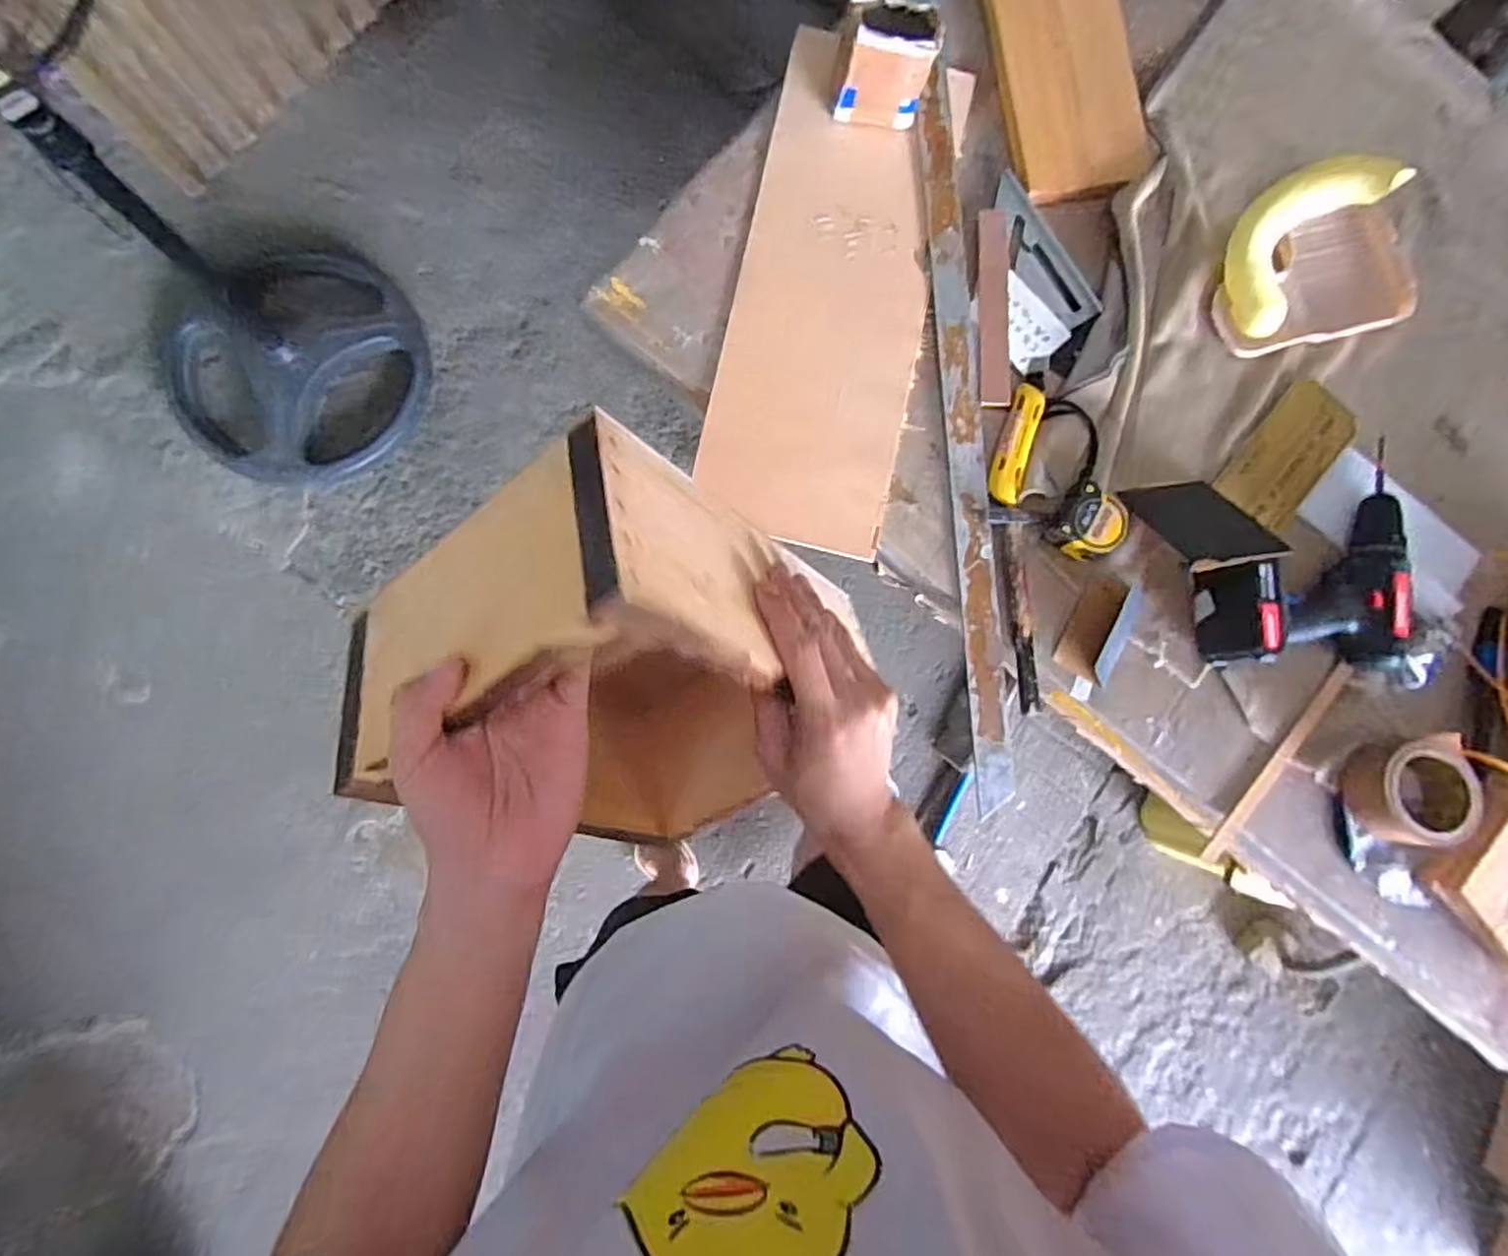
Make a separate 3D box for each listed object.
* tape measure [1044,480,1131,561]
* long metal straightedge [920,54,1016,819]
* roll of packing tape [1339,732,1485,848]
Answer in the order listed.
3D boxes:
[{"bbox_3d":[0.339,-0.104,0.712,0.056,0.034,0.073,38,81,0],"label":"tape measure"},{"bbox_3d":[0.215,-0.204,0.725,0.038,0.014,0.749,-3,85,-1],"label":"long metal straightedge"},{"bbox_3d":[0.650,0.163,0.704,0.096,0.059,0.097,1,83,-6],"label":"roll of packing tape"}]

